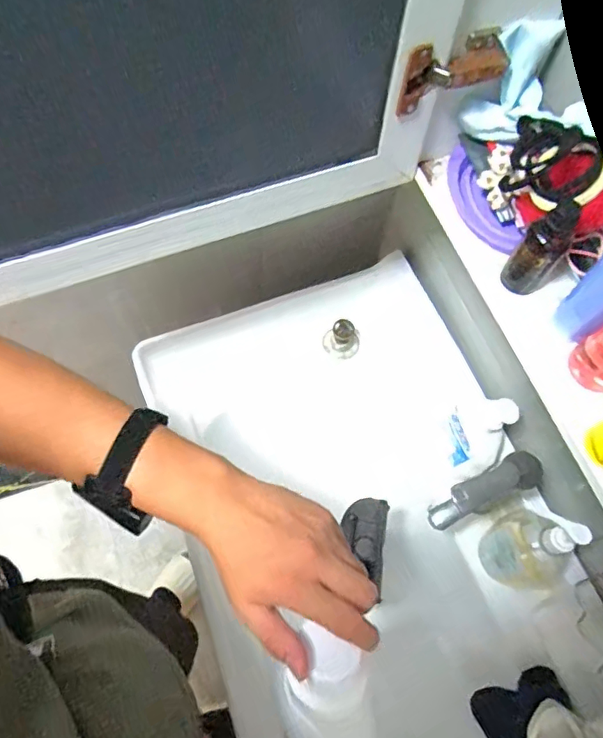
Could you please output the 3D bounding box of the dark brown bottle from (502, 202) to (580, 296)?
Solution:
[{"bbox_3d":[0.207,-0.103,0.442,0.035,0.076,0.043,35,71,16],"label":"dark brown bottle"}]

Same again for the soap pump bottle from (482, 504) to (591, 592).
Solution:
[{"bbox_3d":[0.278,0.223,0.620,0.057,0.243,0.085,-10,65,-4],"label":"soap pump bottle"}]

